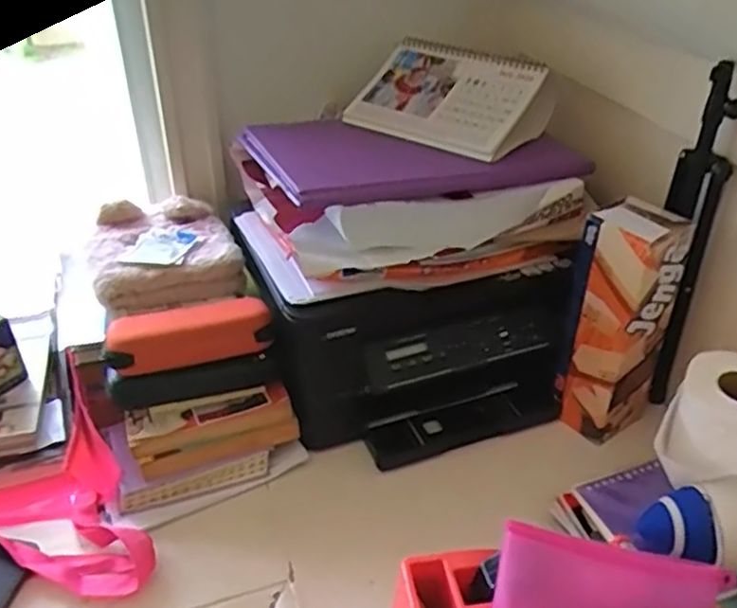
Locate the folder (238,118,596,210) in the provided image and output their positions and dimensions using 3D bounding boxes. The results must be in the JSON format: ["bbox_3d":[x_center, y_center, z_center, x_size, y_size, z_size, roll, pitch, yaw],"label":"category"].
[{"bbox_3d":[0.061,-0.181,0.835,0.384,0.034,0.203,-10,35,-15],"label":"folder"}]

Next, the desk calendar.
[{"bbox_3d":[0.099,-0.264,0.877,0.226,0.082,0.147,21,39,27],"label":"desk calendar"}]

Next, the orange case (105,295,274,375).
[{"bbox_3d":[-0.190,0.027,0.735,0.165,0.052,0.072,-12,36,-17],"label":"orange case"}]

